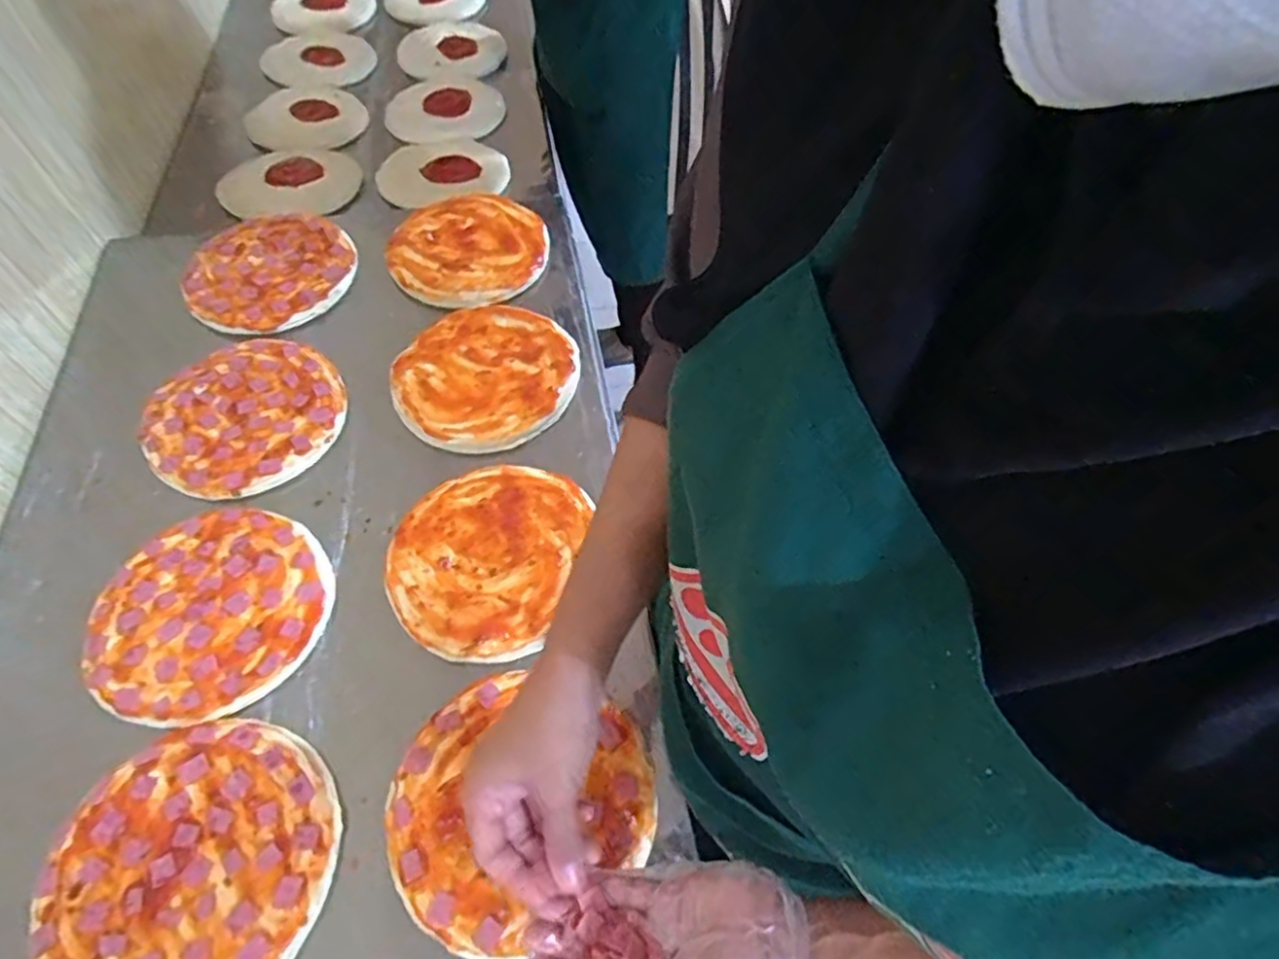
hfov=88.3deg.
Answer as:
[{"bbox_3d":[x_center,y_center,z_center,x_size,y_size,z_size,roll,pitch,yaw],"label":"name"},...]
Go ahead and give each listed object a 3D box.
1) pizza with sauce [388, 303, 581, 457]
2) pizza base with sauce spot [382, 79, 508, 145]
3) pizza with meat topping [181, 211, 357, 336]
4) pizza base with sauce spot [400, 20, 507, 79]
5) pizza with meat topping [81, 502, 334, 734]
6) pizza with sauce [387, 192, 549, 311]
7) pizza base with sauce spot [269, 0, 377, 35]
[{"bbox_3d":[-0.173,-0.120,0.740,0.189,0.022,0.197,0,57,0],"label":"pizza with sauce"},{"bbox_3d":[-0.339,-0.649,1.159,0.202,0.019,0.216,-17,59,-14],"label":"pizza base with sauce spot"},{"bbox_3d":[-0.458,-0.261,0.818,0.178,0.022,0.196,32,62,19],"label":"pizza with meat topping"},{"bbox_3d":[-0.363,-0.845,1.292,0.223,0.013,0.205,-32,66,-25],"label":"pizza base with sauce spot"},{"bbox_3d":[-0.382,0.114,0.587,0.188,0.014,0.194,0,57,0],"label":"pizza with meat topping"},{"bbox_3d":[-0.218,-0.300,0.849,0.189,0.021,0.193,0,57,0],"label":"pizza with sauce"},{"bbox_3d":[-0.642,-0.961,1.326,0.214,0.018,0.212,-30,68,-27],"label":"pizza base with sauce spot"}]

